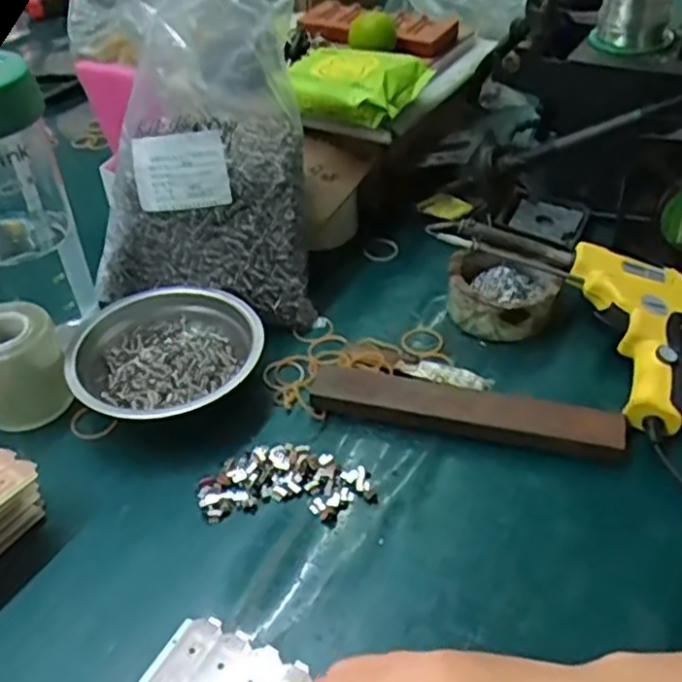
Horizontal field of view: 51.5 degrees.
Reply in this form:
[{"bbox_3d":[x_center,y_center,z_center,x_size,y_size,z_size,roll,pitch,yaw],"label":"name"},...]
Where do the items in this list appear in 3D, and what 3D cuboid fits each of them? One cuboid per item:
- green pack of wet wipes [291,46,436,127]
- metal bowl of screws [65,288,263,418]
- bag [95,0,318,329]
[{"bbox_3d":[0.008,-0.224,0.611,0.118,0.028,0.101,16,44,21],"label":"green pack of wet wipes"},{"bbox_3d":[-0.122,0.009,0.495,0.127,0.037,0.110,-18,42,-17],"label":"metal bowl of screws"},{"bbox_3d":[-0.111,-0.129,0.522,0.166,0.210,0.137,-5,40,-1],"label":"bag"}]

